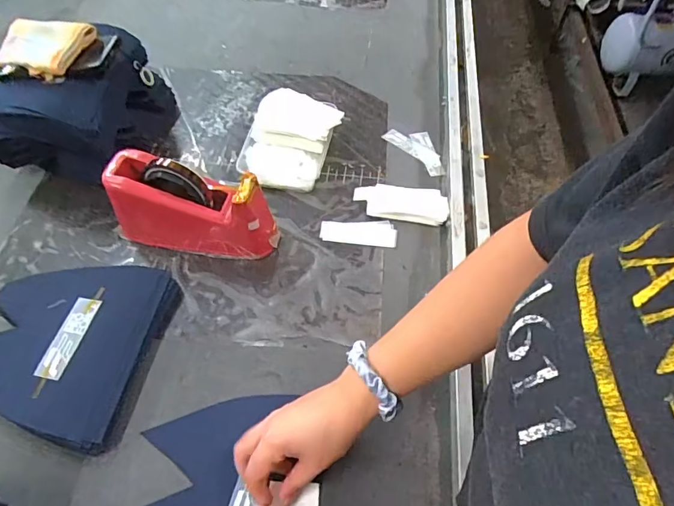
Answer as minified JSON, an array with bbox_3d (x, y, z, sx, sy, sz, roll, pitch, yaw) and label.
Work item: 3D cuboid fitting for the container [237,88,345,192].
[{"bbox_3d":[-0.069,-0.170,0.696,0.126,0.056,0.168,15,58,9],"label":"container"}]

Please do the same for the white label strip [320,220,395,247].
[{"bbox_3d":[0.029,-0.028,0.627,0.101,0.004,0.038,2,57,1],"label":"white label strip"}]

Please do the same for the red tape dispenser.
[{"bbox_3d":[-0.181,-0.055,0.581,0.200,0.117,0.065,13,57,8],"label":"red tape dispenser"}]

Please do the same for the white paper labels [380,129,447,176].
[{"bbox_3d":[0.131,-0.165,0.726,0.056,0.011,0.113,-39,65,-23],"label":"white paper labels"}]

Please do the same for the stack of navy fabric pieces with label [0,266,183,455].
[{"bbox_3d":[-0.311,0.097,0.524,0.205,0.032,0.201,9,57,5],"label":"stack of navy fabric pieces with label"}]

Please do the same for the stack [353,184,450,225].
[{"bbox_3d":[0.090,-0.071,0.653,0.128,0.018,0.058,8,57,4],"label":"stack"}]

